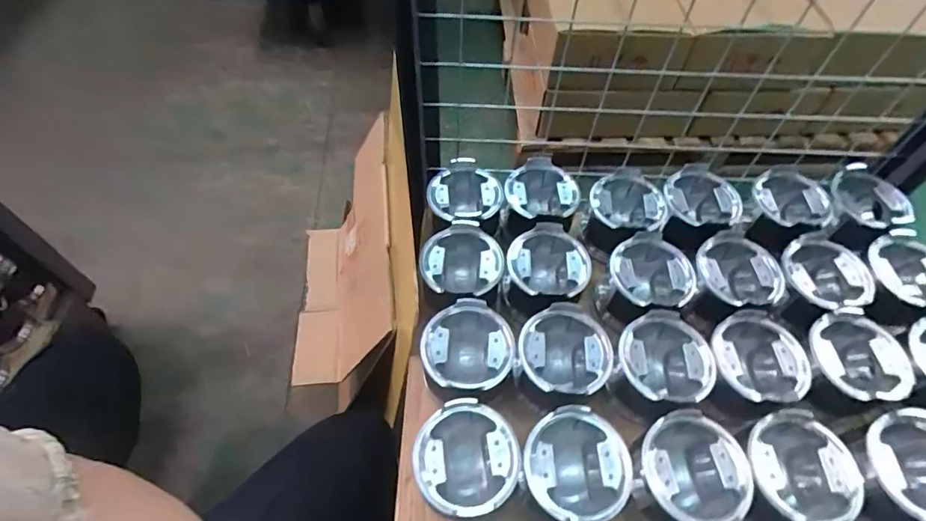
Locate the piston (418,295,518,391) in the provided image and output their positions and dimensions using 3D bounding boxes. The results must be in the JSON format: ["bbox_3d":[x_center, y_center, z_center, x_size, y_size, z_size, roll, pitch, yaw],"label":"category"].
[{"bbox_3d":[0.006,0.108,0.536,0.096,0.081,0.096,0,56,-1],"label":"piston"}]

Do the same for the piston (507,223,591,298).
[{"bbox_3d":[0.102,0.016,0.597,0.093,0.079,0.096,0,56,-1],"label":"piston"}]

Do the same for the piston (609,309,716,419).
[{"bbox_3d":[0.214,0.121,0.535,0.094,0.090,0.096,0,56,-1],"label":"piston"}]

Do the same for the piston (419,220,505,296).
[{"bbox_3d":[-0.002,0.014,0.595,0.097,0.070,0.099,0,56,-1],"label":"piston"}]

